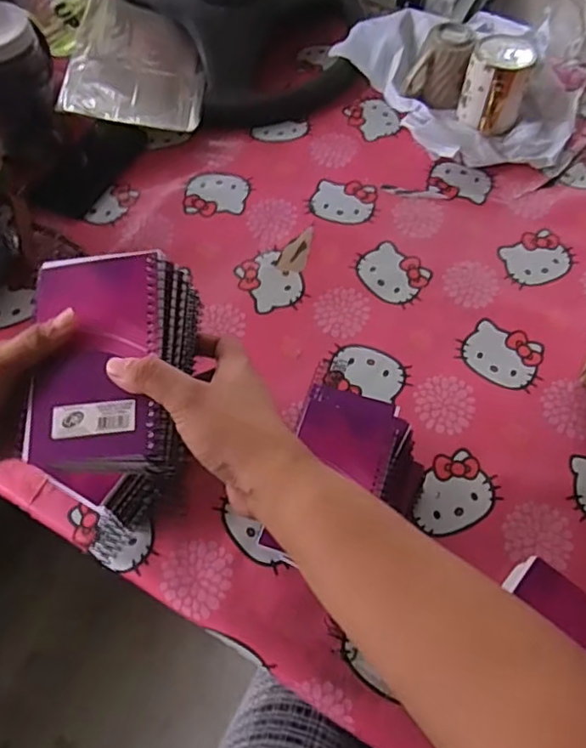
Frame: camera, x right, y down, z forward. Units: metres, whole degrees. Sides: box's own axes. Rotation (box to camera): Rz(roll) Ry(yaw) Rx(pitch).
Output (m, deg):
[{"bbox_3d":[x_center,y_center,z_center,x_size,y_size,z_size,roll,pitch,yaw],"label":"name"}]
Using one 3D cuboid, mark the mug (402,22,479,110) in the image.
[{"bbox_3d":[0.201,-0.417,0.808,0.075,0.090,0.075,20,63,11],"label":"mug"}]

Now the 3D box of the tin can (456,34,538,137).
[{"bbox_3d":[0.262,-0.373,0.766,0.078,0.110,0.085,0,61,0],"label":"tin can"}]

